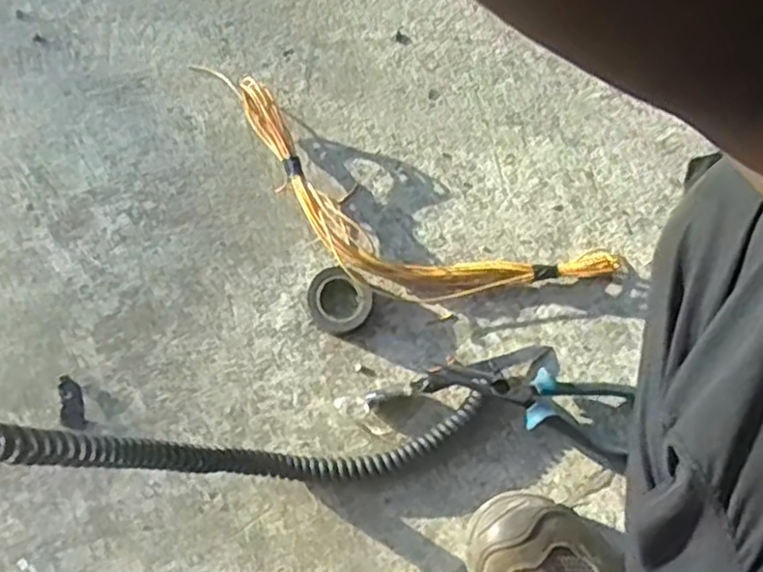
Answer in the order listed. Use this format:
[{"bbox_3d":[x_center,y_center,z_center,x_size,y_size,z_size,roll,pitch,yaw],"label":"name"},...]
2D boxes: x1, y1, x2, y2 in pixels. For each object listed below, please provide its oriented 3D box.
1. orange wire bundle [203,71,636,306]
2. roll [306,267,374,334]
[{"bbox_3d":[0.007,-0.059,0.639,0.383,0.031,0.116,27,76,6],"label":"orange wire bundle"},{"bbox_3d":[-0.035,0.011,0.618,0.051,0.025,0.054,0,75,-1],"label":"roll"}]

